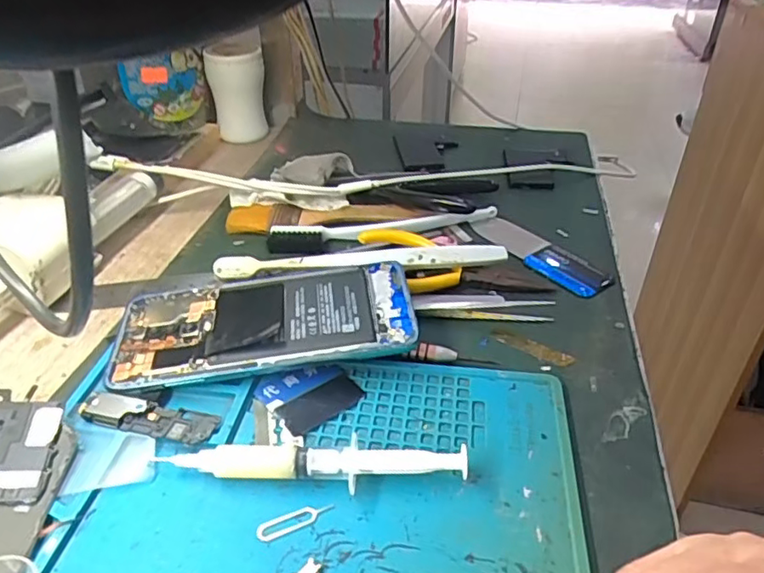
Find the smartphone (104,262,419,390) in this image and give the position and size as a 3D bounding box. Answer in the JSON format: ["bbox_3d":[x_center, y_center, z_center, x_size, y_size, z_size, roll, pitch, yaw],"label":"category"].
[{"bbox_3d":[-0.065,0.016,0.329,0.160,0.008,0.075,-8,39,-3],"label":"smartphone"}]

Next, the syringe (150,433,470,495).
[{"bbox_3d":[-0.030,0.078,0.262,0.135,0.014,0.018,0,36,0],"label":"syringe"}]

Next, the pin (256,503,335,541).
[{"bbox_3d":[-0.036,0.097,0.247,0.033,0.004,0.008,-14,42,-19],"label":"pin"}]

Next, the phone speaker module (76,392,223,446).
[{"bbox_3d":[-0.113,0.063,0.285,0.066,0.006,0.018,8,37,12],"label":"phone speaker module"}]

